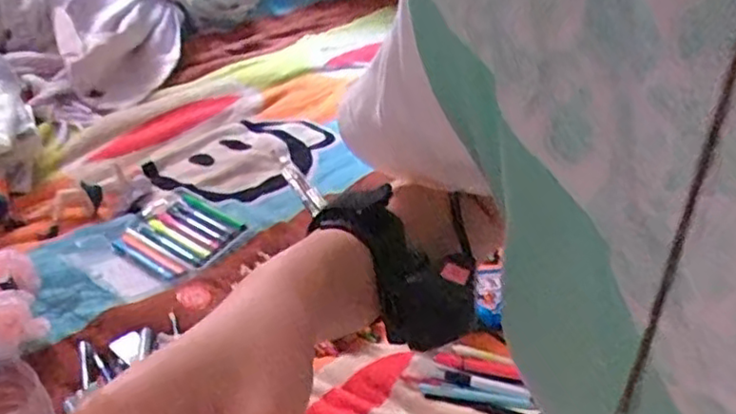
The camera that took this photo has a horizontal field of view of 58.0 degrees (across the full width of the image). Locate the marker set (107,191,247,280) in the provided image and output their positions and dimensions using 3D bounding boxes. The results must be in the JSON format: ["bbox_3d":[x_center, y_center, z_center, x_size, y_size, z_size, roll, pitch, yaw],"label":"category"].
[{"bbox_3d":[-0.273,0.033,0.945,0.166,0.018,0.154,24,37,30],"label":"marker set"}]

